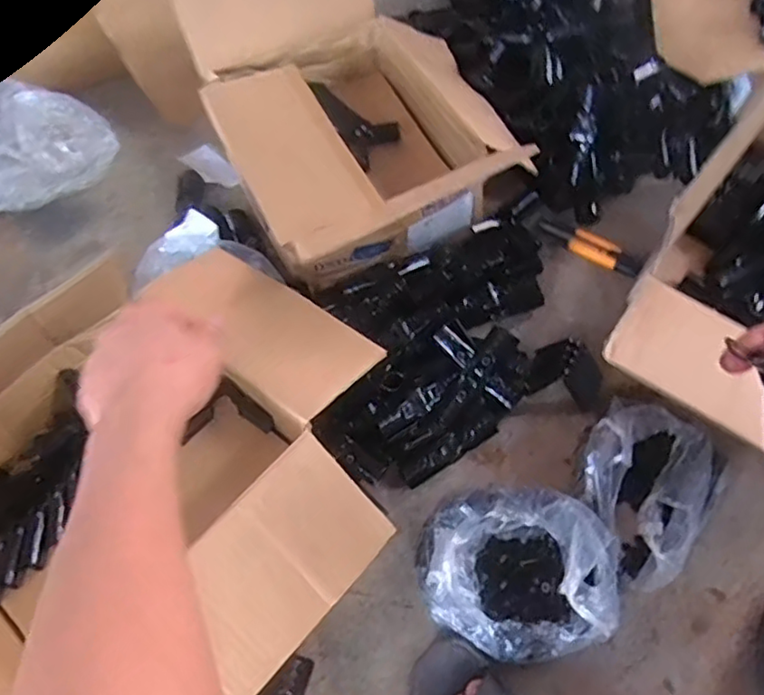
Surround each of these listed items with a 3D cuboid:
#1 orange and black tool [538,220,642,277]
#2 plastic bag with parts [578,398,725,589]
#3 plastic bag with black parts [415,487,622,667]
[{"bbox_3d":[0.286,-0.142,0.863,0.145,0.021,0.034,33,71,17],"label":"orange and black tool"},{"bbox_3d":[0.289,0.153,0.690,0.148,0.063,0.181,33,71,17],"label":"plastic bag with parts"},{"bbox_3d":[0.137,0.222,0.643,0.190,0.106,0.173,27,69,14],"label":"plastic bag with black parts"}]

